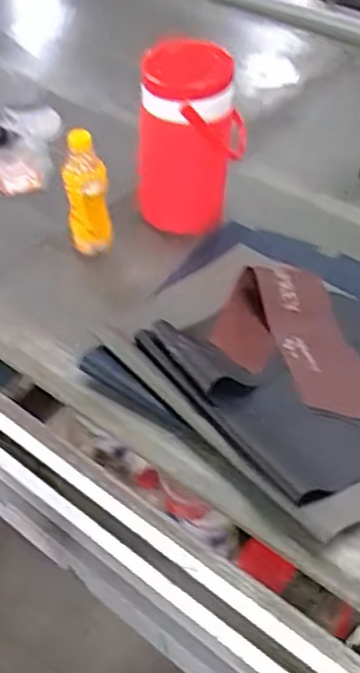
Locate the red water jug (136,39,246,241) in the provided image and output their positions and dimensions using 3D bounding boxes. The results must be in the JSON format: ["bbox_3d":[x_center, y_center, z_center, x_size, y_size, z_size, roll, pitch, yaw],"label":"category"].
[{"bbox_3d":[0.014,-0.287,1.055,0.150,0.253,0.151,4,43,2],"label":"red water jug"}]

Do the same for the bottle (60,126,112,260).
[{"bbox_3d":[-0.127,-0.192,1.011,0.066,0.173,0.065,-7,44,-8],"label":"bottle"}]

